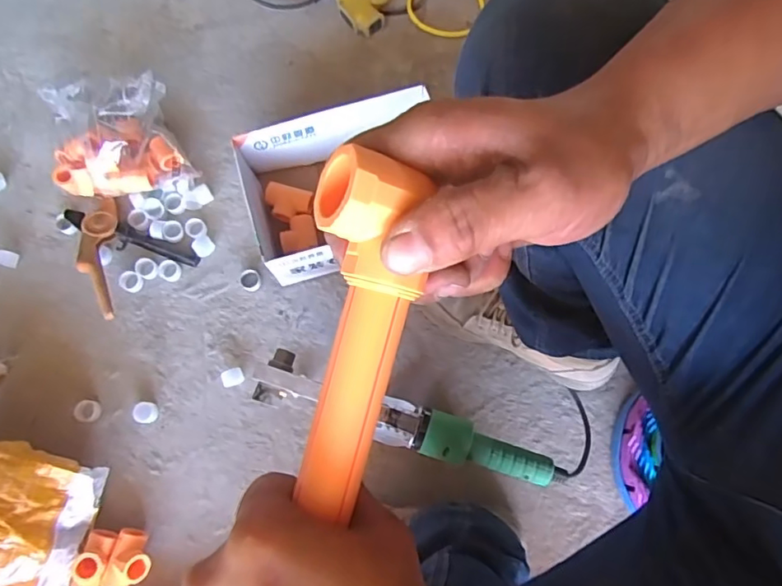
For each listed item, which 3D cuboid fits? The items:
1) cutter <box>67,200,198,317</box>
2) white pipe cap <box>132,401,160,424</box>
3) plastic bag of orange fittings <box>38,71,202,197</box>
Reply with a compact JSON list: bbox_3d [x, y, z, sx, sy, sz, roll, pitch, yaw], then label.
[{"bbox_3d":[-0.391,-0.071,0.781,0.132,0.048,0.182,-41,79,-8],"label":"cutter"},{"bbox_3d":[-0.332,0.162,0.737,0.030,0.012,0.028,3,77,2],"label":"white pipe cap"},{"bbox_3d":[-0.402,-0.228,0.794,0.205,0.100,0.165,-6,77,0],"label":"plastic bag of orange fittings"}]

